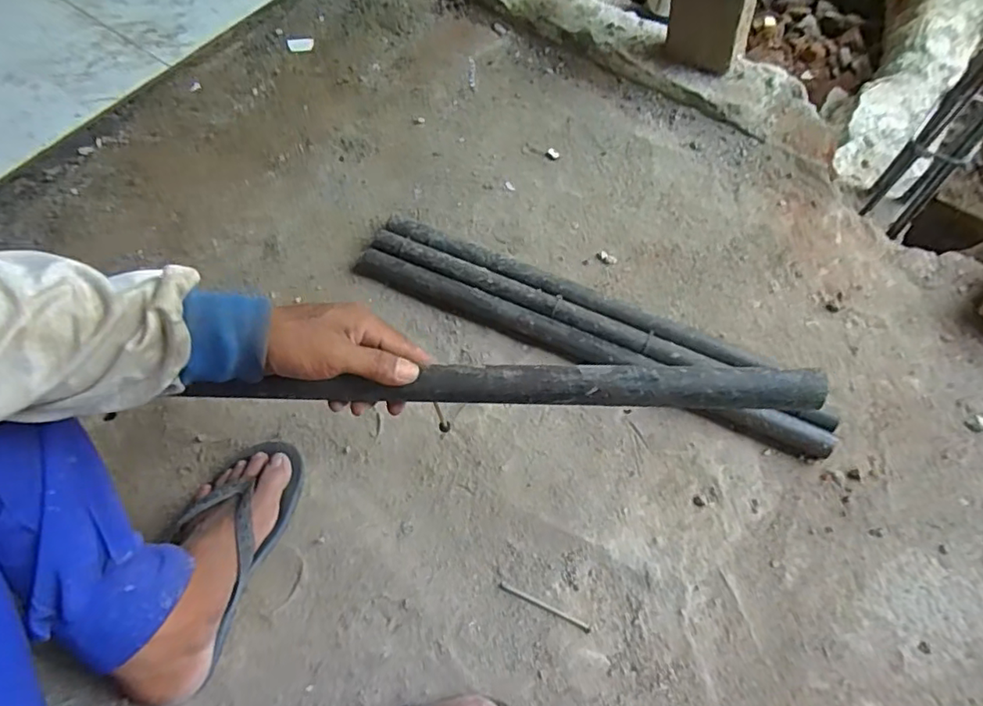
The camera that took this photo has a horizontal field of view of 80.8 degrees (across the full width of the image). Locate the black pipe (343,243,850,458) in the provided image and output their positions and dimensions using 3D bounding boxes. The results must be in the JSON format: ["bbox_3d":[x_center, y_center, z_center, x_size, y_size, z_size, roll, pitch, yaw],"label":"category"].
[{"bbox_3d":[0.096,-0.011,0.697,0.596,0.034,0.035,23,66,12],"label":"black pipe"}]

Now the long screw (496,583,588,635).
[{"bbox_3d":[0.053,0.256,0.583,0.098,0.004,0.007,23,66,12],"label":"long screw"}]

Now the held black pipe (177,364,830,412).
[{"bbox_3d":[-0.004,0.026,0.438,0.469,0.021,0.028,-1,63,9],"label":"held black pipe"}]

